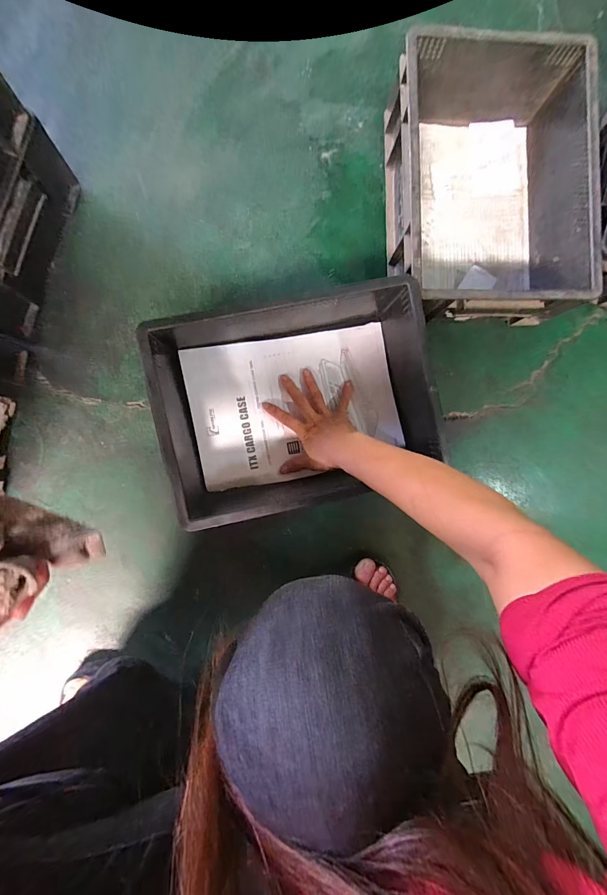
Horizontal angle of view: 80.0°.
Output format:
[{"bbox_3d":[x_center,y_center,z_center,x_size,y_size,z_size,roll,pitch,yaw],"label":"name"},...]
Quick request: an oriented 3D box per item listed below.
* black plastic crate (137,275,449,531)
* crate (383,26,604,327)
[{"bbox_3d":[-0.011,-0.075,0.487,0.332,0.121,0.243,-13,91,-4],"label":"black plastic crate"},{"bbox_3d":[0.246,-0.352,0.509,0.249,0.120,0.350,-3,90,-4],"label":"crate"}]

